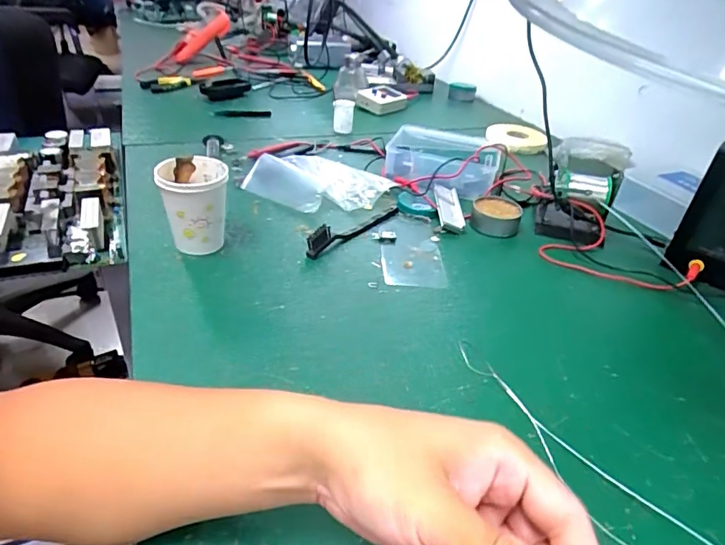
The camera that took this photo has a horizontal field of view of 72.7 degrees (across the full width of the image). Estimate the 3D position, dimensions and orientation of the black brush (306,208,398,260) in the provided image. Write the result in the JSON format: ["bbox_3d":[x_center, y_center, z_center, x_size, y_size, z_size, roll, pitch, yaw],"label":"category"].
[{"bbox_3d":[-0.006,-0.059,0.606,0.015,0.030,0.166,29,41,30],"label":"black brush"}]

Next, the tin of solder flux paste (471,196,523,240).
[{"bbox_3d":[0.177,-0.076,0.654,0.062,0.029,0.065,15,36,13],"label":"tin of solder flux paste"}]

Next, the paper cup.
[{"bbox_3d":[-0.182,-0.072,0.538,0.067,0.093,0.067,4,35,-3],"label":"paper cup"}]

